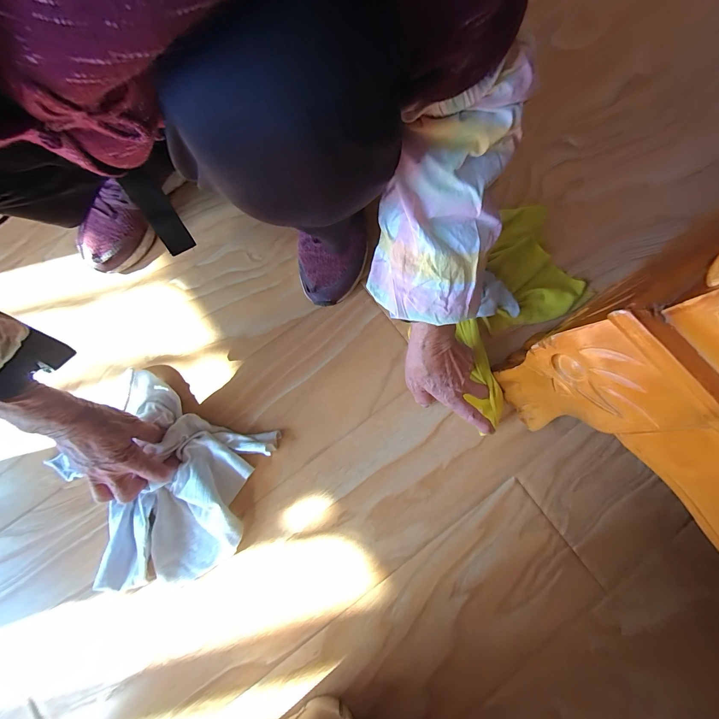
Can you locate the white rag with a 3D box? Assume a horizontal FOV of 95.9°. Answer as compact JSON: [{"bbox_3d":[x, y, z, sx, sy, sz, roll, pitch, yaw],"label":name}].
[{"bbox_3d":[-0.249,0.160,0.409,0.222,0.041,0.229,23,80,5],"label":"white rag"}]

